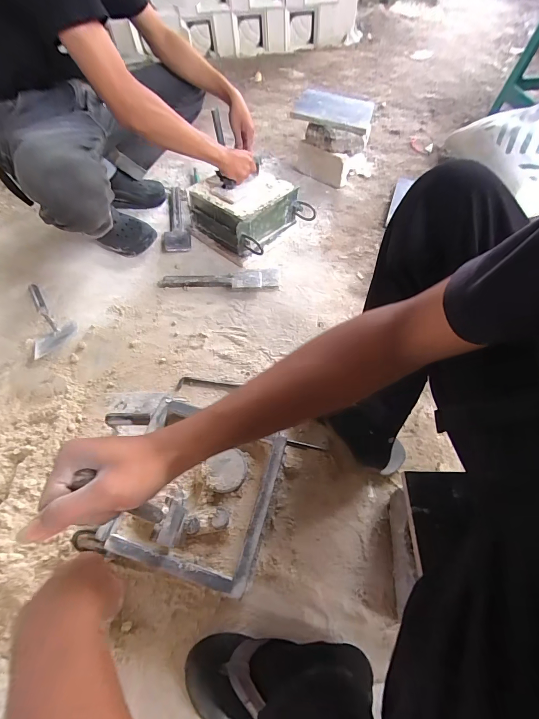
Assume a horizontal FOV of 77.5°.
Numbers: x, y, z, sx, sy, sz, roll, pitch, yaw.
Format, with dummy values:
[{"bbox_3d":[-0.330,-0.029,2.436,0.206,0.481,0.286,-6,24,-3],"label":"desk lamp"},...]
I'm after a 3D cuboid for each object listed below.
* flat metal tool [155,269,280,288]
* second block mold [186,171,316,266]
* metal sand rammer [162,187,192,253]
[{"bbox_3d":[-0.135,-0.215,0.915,0.318,0.019,0.064,-3,59,-2],"label":"flat metal tool"},{"bbox_3d":[-0.070,-0.441,0.988,0.281,0.145,0.253,-39,67,-21],"label":"second block mold"},{"bbox_3d":[-0.289,-0.451,1.045,0.079,0.046,0.313,-7,59,-5],"label":"metal sand rammer"}]

